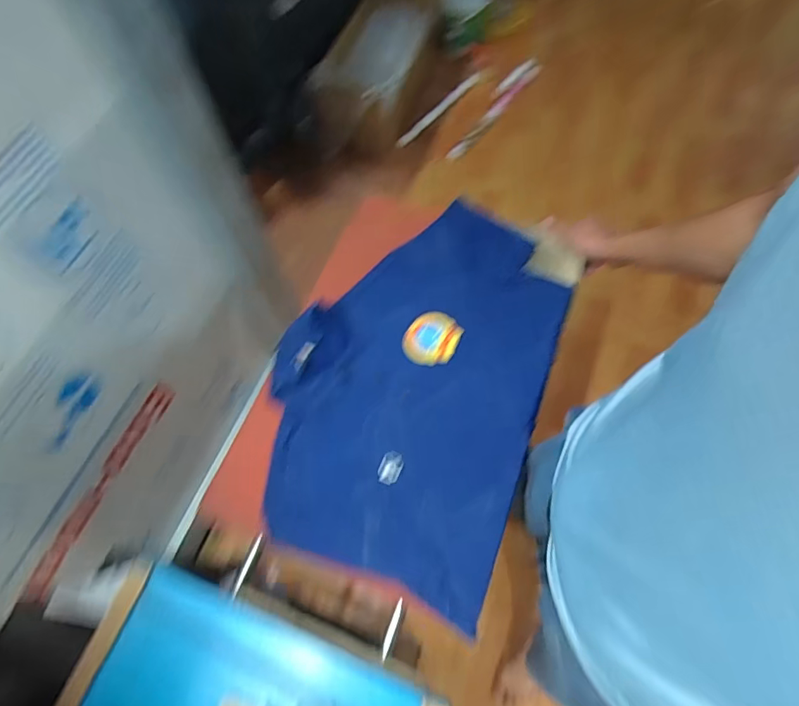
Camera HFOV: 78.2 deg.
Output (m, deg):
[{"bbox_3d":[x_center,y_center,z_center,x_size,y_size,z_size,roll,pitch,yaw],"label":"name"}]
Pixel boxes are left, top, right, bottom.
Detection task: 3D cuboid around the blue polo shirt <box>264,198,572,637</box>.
[{"bbox_3d":[0.019,0.021,0.737,0.391,0.032,0.583,18,68,11],"label":"blue polo shirt"}]

